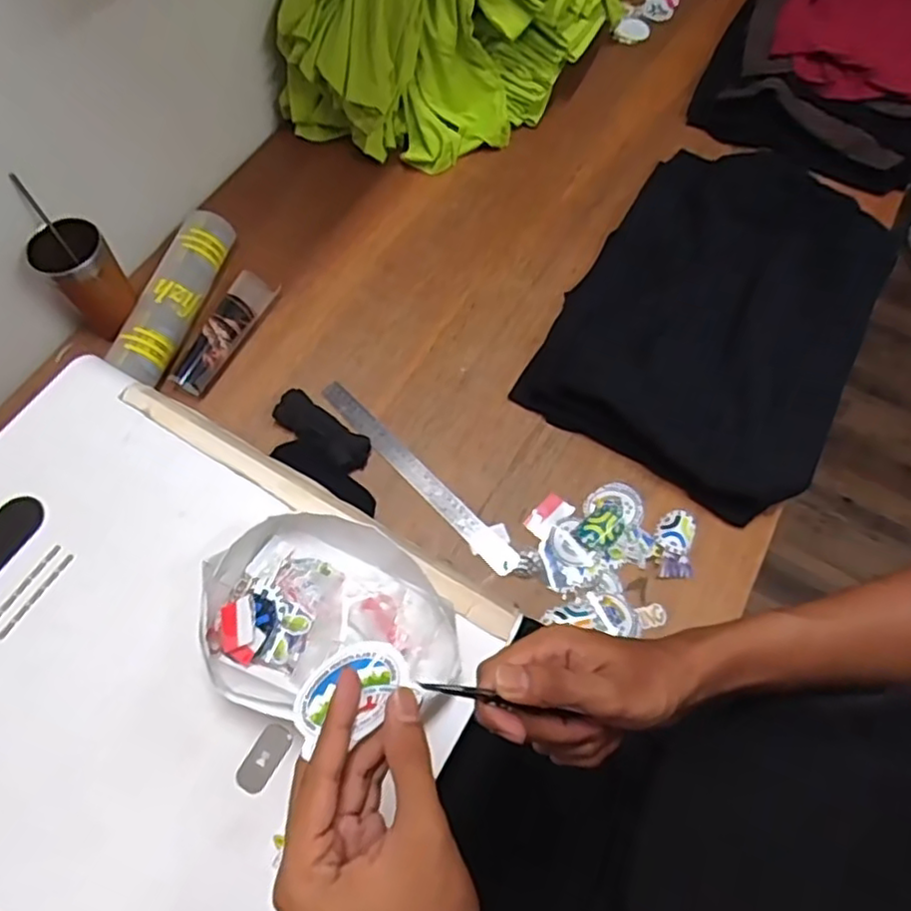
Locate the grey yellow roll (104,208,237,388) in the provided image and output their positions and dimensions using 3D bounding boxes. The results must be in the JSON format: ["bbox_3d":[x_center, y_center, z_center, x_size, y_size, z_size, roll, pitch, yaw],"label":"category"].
[{"bbox_3d":[-0.364,-0.203,0.849,0.071,0.058,0.265,15,65,6],"label":"grey yellow roll"}]

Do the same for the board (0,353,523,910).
[{"bbox_3d":[-0.260,0.166,0.534,0.499,0.027,0.399,28,67,12],"label":"board"}]

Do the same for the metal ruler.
[{"bbox_3d":[-0.049,0.020,0.782,0.029,0.006,0.320,-43,73,-14],"label":"metal ruler"}]

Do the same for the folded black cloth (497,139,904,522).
[{"bbox_3d":[0.348,-0.195,0.855,0.346,0.053,0.504,30,67,13],"label":"folded black cloth"}]

